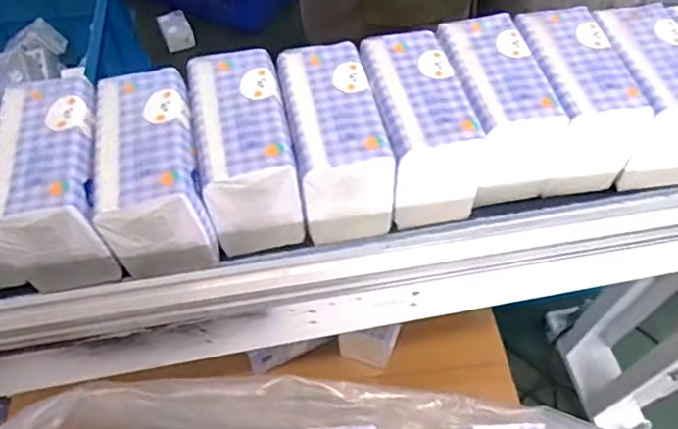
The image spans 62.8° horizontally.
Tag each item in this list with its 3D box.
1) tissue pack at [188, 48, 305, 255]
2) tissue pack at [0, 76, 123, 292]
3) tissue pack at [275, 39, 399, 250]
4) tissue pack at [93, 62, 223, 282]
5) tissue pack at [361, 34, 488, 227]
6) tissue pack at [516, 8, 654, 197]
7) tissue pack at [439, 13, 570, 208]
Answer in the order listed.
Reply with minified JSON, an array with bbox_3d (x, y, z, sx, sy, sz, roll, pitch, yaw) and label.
[{"bbox_3d":[-0.068,-0.044,0.403,0.063,0.081,0.129,-11,57,-8],"label":"tissue pack"},{"bbox_3d":[-0.195,-0.021,0.388,0.068,0.084,0.125,-9,57,-7],"label":"tissue pack"},{"bbox_3d":[-0.004,-0.052,0.412,0.063,0.086,0.125,-10,57,-8],"label":"tissue pack"},{"bbox_3d":[-0.129,-0.030,0.388,0.066,0.076,0.122,-11,57,-9],"label":"tissue pack"},{"bbox_3d":[0.058,-0.067,0.422,0.062,0.085,0.119,-9,57,-7],"label":"tissue pack"},{"bbox_3d":[0.177,-0.091,0.438,0.061,0.085,0.120,-9,57,-7],"label":"tissue pack"},{"bbox_3d":[0.116,-0.080,0.427,0.065,0.079,0.130,-10,57,-8],"label":"tissue pack"}]

